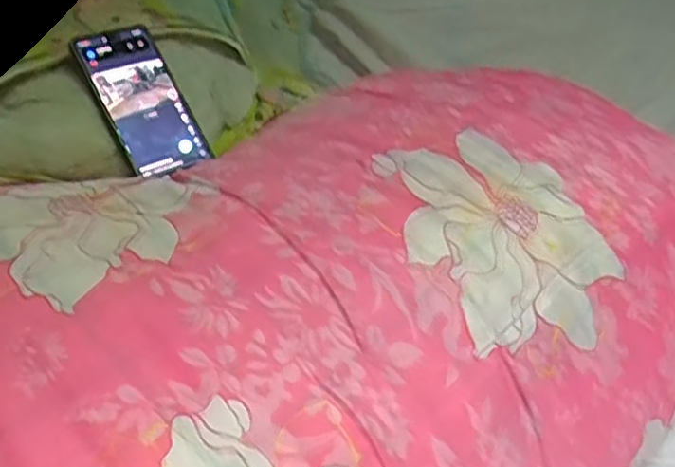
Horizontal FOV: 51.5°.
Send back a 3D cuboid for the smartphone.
[{"bbox_3d":[-0.181,-0.125,0.653,0.079,0.151,0.008,-26,-7,-29],"label":"smartphone"}]

